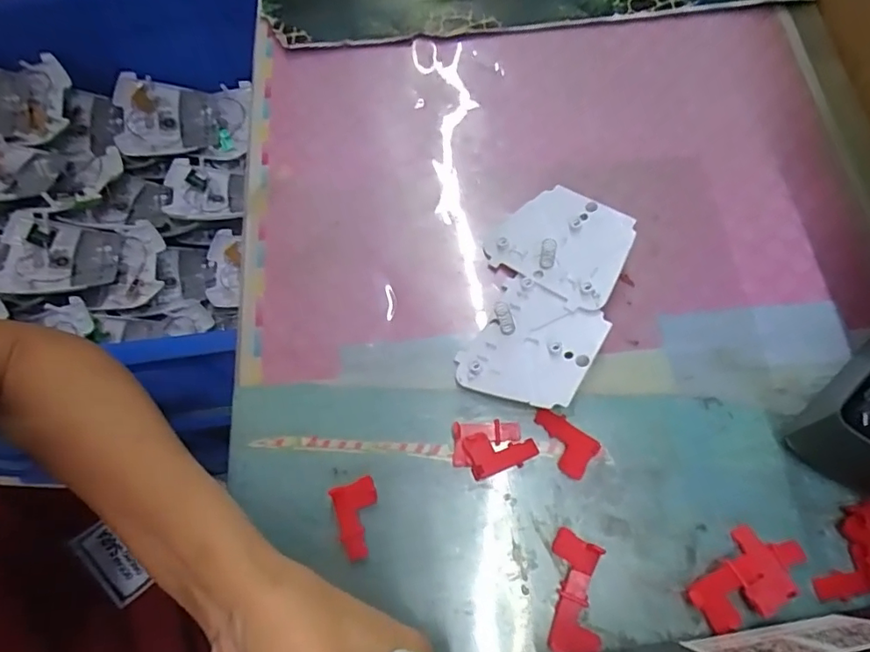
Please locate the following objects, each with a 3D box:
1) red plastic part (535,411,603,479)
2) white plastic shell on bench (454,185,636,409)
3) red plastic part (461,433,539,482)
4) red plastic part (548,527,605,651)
[{"bbox_3d":[0.068,0.063,0.295,0.036,0.005,0.024,38,98,27],"label":"red plastic part"},{"bbox_3d":[0.064,-0.020,0.318,0.075,0.025,0.134,17,71,8],"label":"white plastic shell on bench"},{"bbox_3d":[0.036,0.067,0.292,0.038,0.009,0.022,-16,69,-4],"label":"red plastic part"},{"bbox_3d":[0.070,0.132,0.268,0.023,0.008,0.055,7,69,4],"label":"red plastic part"}]

